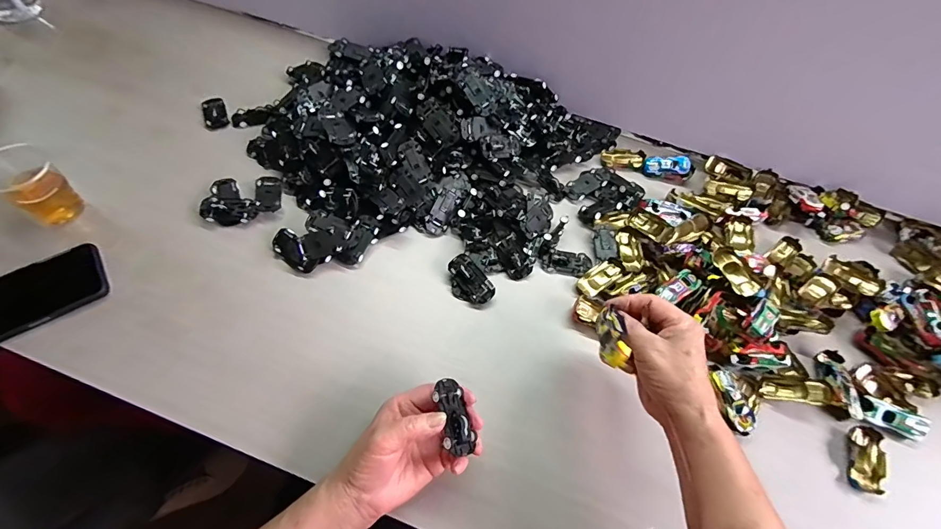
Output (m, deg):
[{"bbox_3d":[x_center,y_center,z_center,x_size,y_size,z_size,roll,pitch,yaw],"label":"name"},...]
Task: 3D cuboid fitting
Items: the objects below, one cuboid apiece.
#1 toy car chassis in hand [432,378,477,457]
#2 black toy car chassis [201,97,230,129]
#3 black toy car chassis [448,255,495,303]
[{"bbox_3d":[-0.015,0.133,0.357,0.025,0.010,0.062,-13,66,-9],"label":"toy car chassis in hand"},{"bbox_3d":[-0.375,-0.223,0.596,0.034,0.009,0.054,-14,62,-13],"label":"black toy car chassis"},{"bbox_3d":[-0.002,0.021,0.482,0.041,0.023,0.064,-37,69,-23],"label":"black toy car chassis"}]

